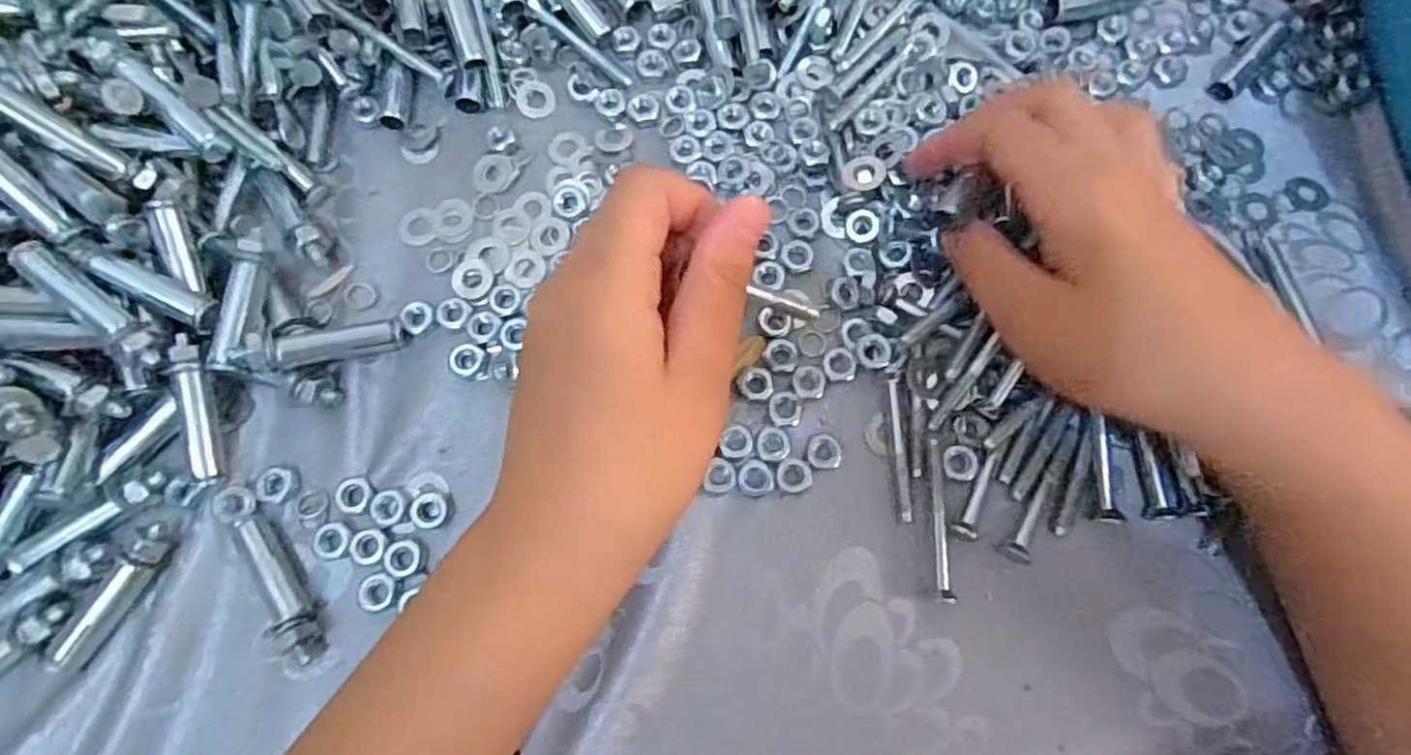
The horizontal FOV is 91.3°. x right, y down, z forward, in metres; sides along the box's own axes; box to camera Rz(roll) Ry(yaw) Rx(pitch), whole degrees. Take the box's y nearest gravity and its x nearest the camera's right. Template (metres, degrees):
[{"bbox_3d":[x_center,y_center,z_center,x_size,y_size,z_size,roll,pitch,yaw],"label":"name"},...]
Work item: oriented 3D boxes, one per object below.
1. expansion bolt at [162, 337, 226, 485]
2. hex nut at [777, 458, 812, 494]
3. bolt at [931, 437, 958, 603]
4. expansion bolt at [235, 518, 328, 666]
[{"bbox_3d":[-0.182,0.011,0.247,0.009,0.010,0.052,-11,91,-2],"label":"expansion bolt"},{"bbox_3d":[0.032,0.036,0.252,0.012,0.005,0.012,-21,77,-4],"label":"hex nut"},{"bbox_3d":[0.084,0.051,0.248,0.007,0.009,0.056,2,76,1],"label":"bolt"},{"bbox_3d":[-0.150,0.074,0.239,0.014,0.012,0.055,-38,78,-8],"label":"expansion bolt"}]

